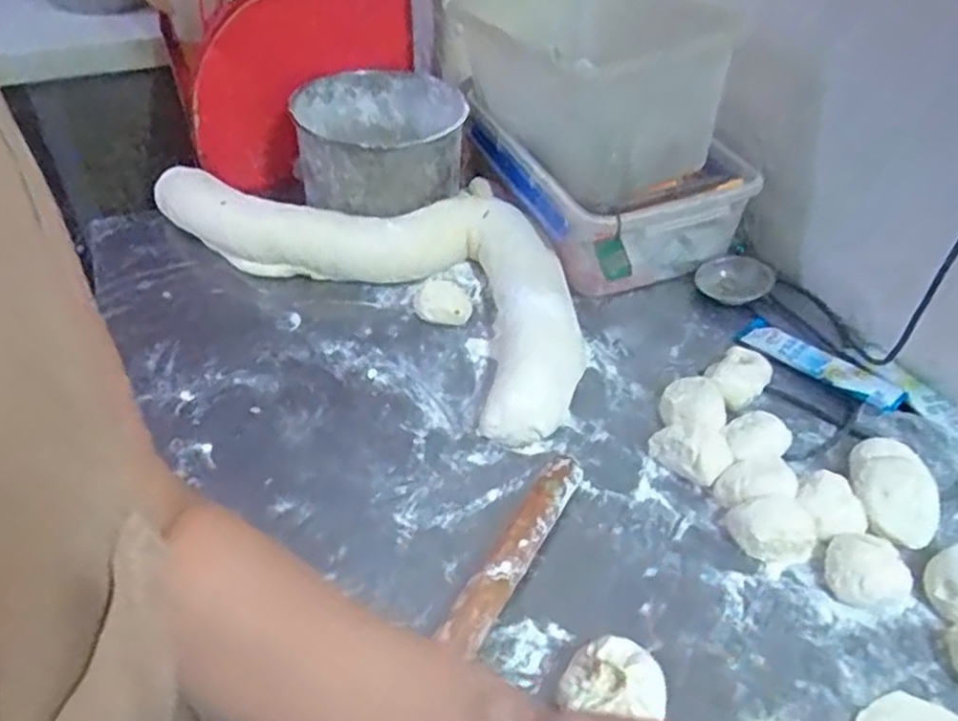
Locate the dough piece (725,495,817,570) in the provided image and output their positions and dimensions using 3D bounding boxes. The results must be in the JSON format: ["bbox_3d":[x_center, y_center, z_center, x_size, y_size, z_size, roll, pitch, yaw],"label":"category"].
[{"bbox_3d":[0.245,0.145,0.629,0.060,0.034,0.053,-3,43,-6],"label":"dough piece"}]

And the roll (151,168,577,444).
[{"bbox_3d":[-0.095,-0.121,0.869,0.557,0.071,0.256,30,50,27],"label":"roll"}]

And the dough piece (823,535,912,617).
[{"bbox_3d":[0.311,0.171,0.603,0.064,0.028,0.055,33,51,29],"label":"dough piece"}]

